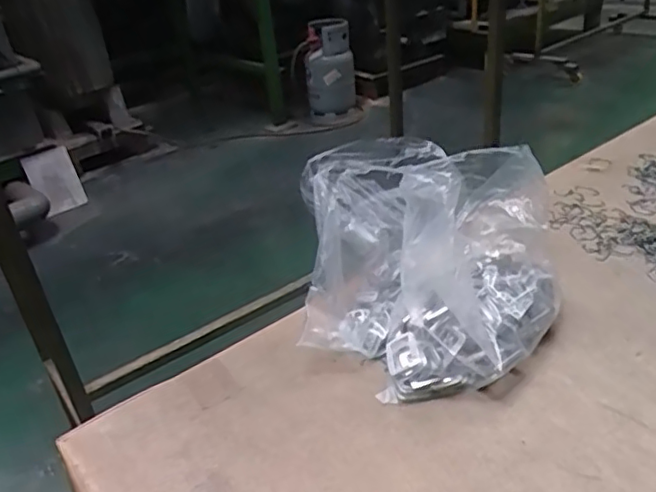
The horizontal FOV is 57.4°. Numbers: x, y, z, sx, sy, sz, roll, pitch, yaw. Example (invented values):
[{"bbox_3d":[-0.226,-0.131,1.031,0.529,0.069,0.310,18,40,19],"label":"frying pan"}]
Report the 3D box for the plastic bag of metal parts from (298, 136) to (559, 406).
[{"bbox_3d":[0.111,0.006,0.682,0.266,0.167,0.276,-2,30,4],"label":"plastic bag of metal parts"}]

